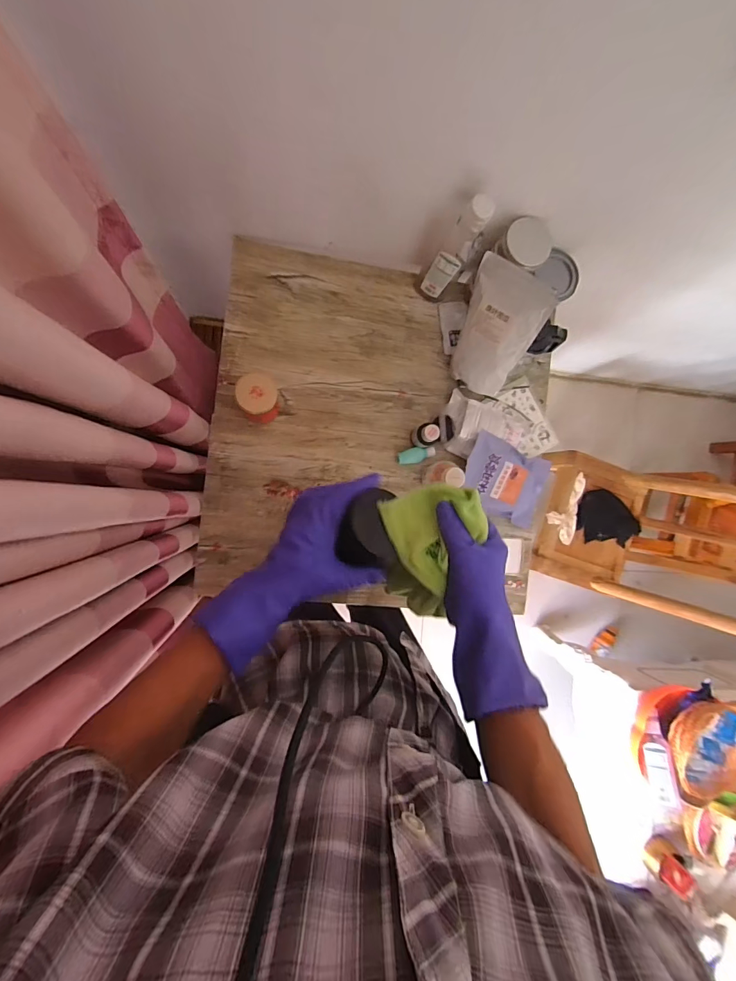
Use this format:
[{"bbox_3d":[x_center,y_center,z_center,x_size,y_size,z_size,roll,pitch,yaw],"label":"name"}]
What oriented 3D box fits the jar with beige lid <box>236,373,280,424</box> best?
[{"bbox_3d":[-0.198,-0.165,0.747,0.064,0.117,0.065,0,90,-10],"label":"jar with beige lid"}]

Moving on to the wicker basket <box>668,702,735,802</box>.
[{"bbox_3d":[0.815,0.603,0.948,0.239,0.064,0.220,0,90,-10],"label":"wicker basket"}]

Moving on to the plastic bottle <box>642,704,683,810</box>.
[{"bbox_3d":[0.678,0.624,0.952,0.060,0.043,0.197,13,62,-9],"label":"plastic bottle"}]

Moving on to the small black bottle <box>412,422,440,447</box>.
[{"bbox_3d":[0.118,-0.110,0.810,0.046,0.069,0.045,0,90,-10],"label":"small black bottle"}]

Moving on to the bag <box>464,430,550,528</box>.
[{"bbox_3d":[0.297,-0.017,0.863,0.222,0.026,0.149,20,94,-27],"label":"bag"}]

